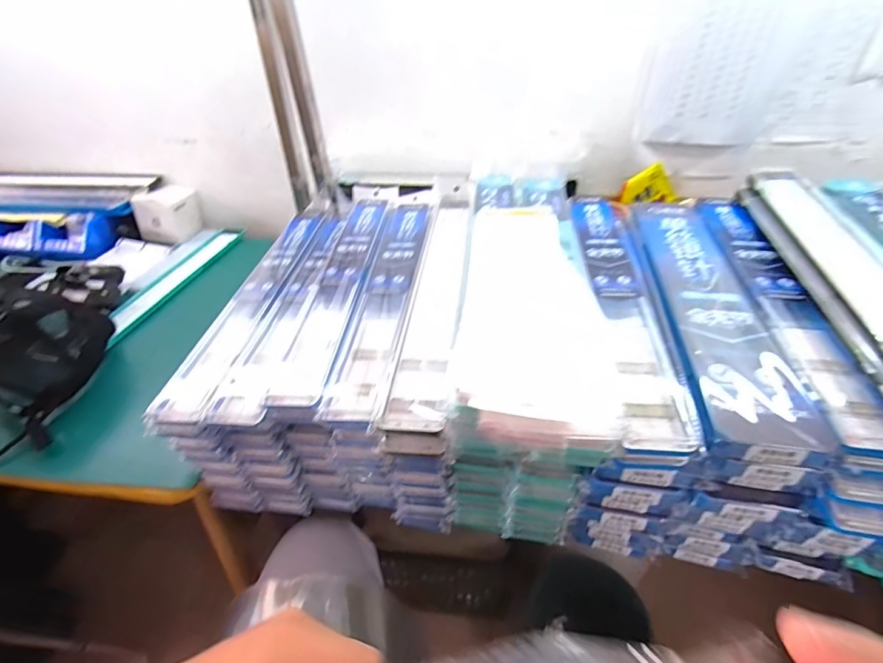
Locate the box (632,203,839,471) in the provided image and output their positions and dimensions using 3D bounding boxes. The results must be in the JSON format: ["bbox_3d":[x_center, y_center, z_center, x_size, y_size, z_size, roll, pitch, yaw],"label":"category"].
[{"bbox_3d":[0.297,-0.044,0.487,0.091,0.026,0.423,6,40,9],"label":"box"}]

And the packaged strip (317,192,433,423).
[{"bbox_3d":[-0.062,-0.080,0.547,0.063,0.009,0.468,2,40,4],"label":"packaged strip"}]

